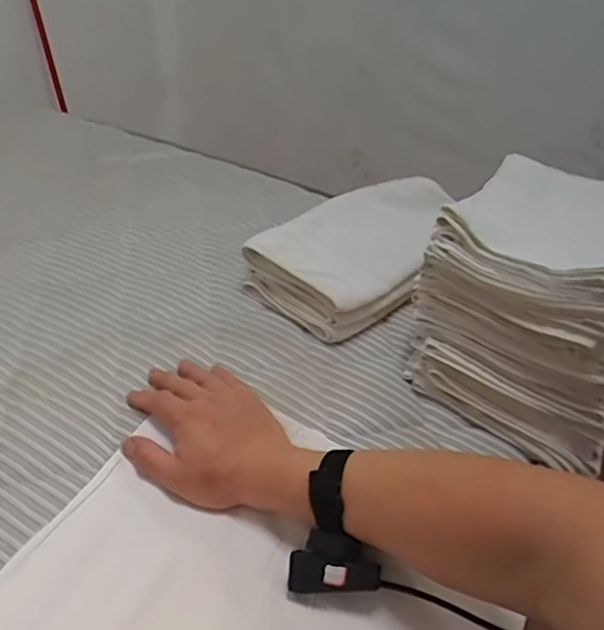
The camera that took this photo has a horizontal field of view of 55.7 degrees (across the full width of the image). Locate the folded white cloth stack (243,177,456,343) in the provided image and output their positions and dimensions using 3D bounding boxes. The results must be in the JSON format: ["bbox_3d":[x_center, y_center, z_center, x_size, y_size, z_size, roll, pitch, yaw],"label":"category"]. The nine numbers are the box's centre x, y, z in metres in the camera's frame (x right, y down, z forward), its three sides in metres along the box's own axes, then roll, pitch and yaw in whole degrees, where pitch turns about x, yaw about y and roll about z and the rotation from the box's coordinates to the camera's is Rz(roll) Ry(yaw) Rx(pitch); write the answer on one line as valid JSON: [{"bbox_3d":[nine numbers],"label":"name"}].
[{"bbox_3d":[0.087,-0.090,0.774,0.166,0.090,0.309,30,46,31],"label":"folded white cloth stack"}]

